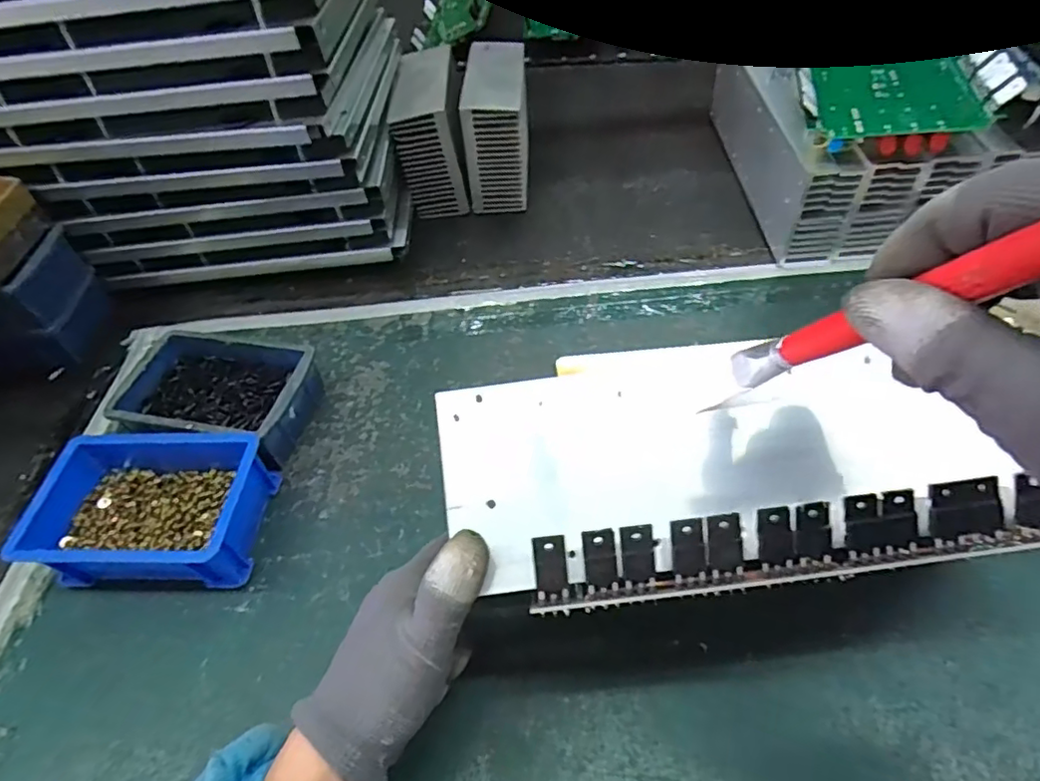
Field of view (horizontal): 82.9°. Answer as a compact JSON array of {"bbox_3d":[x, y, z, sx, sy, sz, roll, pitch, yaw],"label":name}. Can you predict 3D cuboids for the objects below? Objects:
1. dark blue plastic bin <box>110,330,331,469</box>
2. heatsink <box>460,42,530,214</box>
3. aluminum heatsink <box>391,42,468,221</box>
[{"bbox_3d":[-0.244,0.006,0.477,0.154,0.053,0.102,8,52,12],"label":"dark blue plastic bin"},{"bbox_3d":[-0.023,-0.299,0.663,0.061,0.124,0.170,-1,50,4],"label":"heatsink"},{"bbox_3d":[-0.100,-0.287,0.660,0.066,0.125,0.146,-7,50,0],"label":"aluminum heatsink"}]

